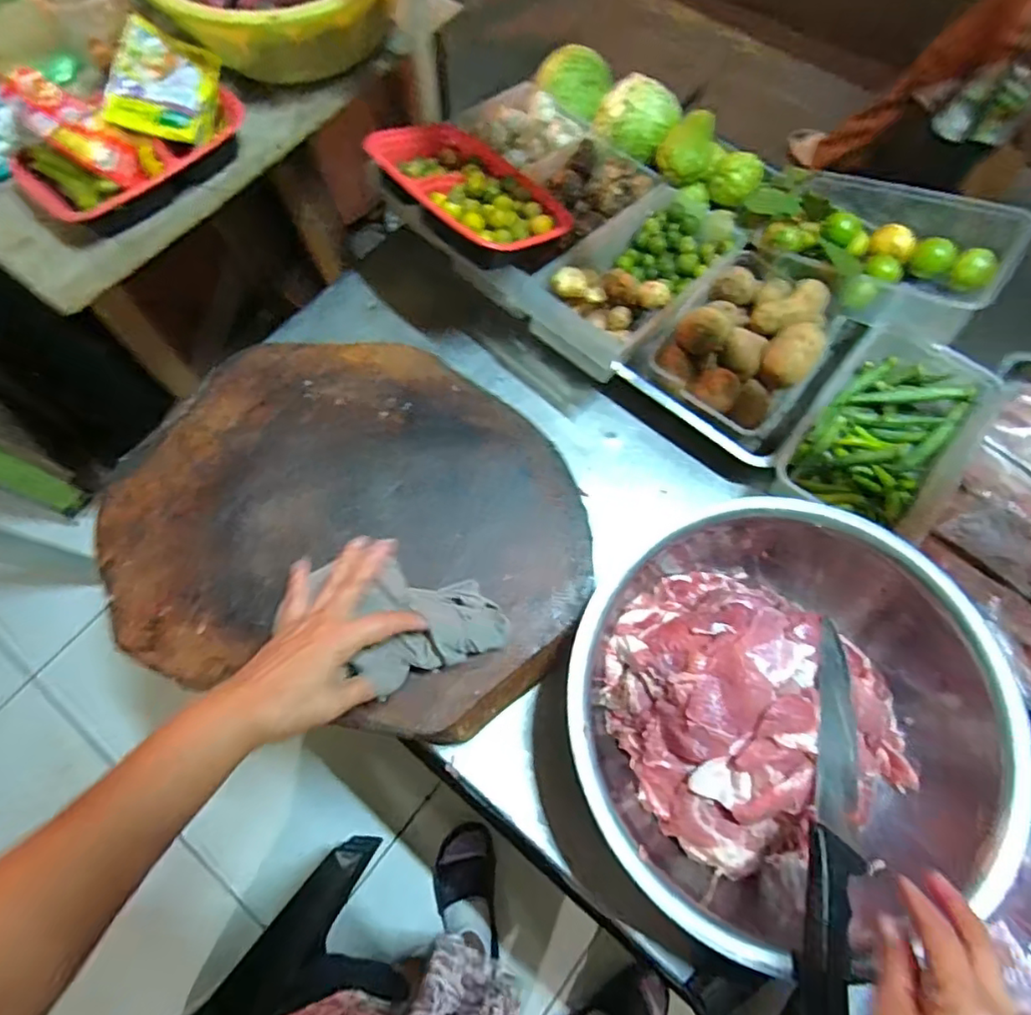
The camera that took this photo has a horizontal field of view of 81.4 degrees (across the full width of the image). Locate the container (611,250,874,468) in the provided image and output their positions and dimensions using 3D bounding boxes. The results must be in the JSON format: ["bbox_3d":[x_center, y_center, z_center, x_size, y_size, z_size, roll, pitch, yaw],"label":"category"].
[{"bbox_3d":[0.276,-0.184,0.704,0.179,0.099,0.221,39,76,12],"label":"container"}]

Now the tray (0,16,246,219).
[{"bbox_3d":[-0.401,-0.395,0.619,0.140,0.077,0.233,42,76,12],"label":"tray"}]

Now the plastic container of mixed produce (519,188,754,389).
[{"bbox_3d":[0.152,-0.283,0.721,0.138,0.068,0.311,38,63,11],"label":"plastic container of mixed produce"}]

